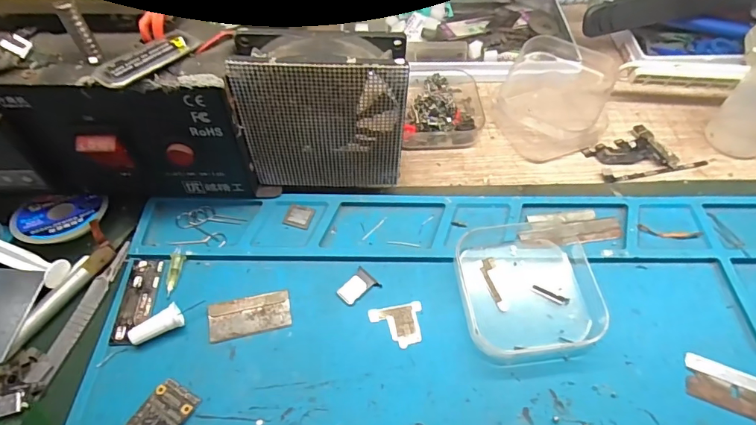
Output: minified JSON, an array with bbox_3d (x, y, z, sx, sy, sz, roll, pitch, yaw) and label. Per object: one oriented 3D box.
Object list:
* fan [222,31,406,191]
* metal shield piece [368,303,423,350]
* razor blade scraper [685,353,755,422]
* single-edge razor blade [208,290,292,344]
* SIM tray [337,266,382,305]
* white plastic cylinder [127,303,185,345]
[{"bbox_3d":[-0.027,-0.048,0.228,0.078,0.087,0.026,-3,55,-3],"label":"fan"},{"bbox_3d":[0.010,0.053,0.211,0.025,0.004,0.020,-9,56,-6],"label":"metal shield piece"},{"bbox_3d":[0.158,0.078,0.194,0.040,0.004,0.020,19,57,12],"label":"razor blade scraper"},{"bbox_3d":[-0.062,0.049,0.213,0.038,0.004,0.018,-11,56,-8],"label":"single-edge razor blade"},{"bbox_3d":[-0.010,0.037,0.221,0.014,0.004,0.019,39,63,23],"label":"SIM tray"},{"bbox_3d":[-0.103,0.053,0.205,0.023,0.010,0.010,-28,60,-18],"label":"white plastic cylinder"}]

